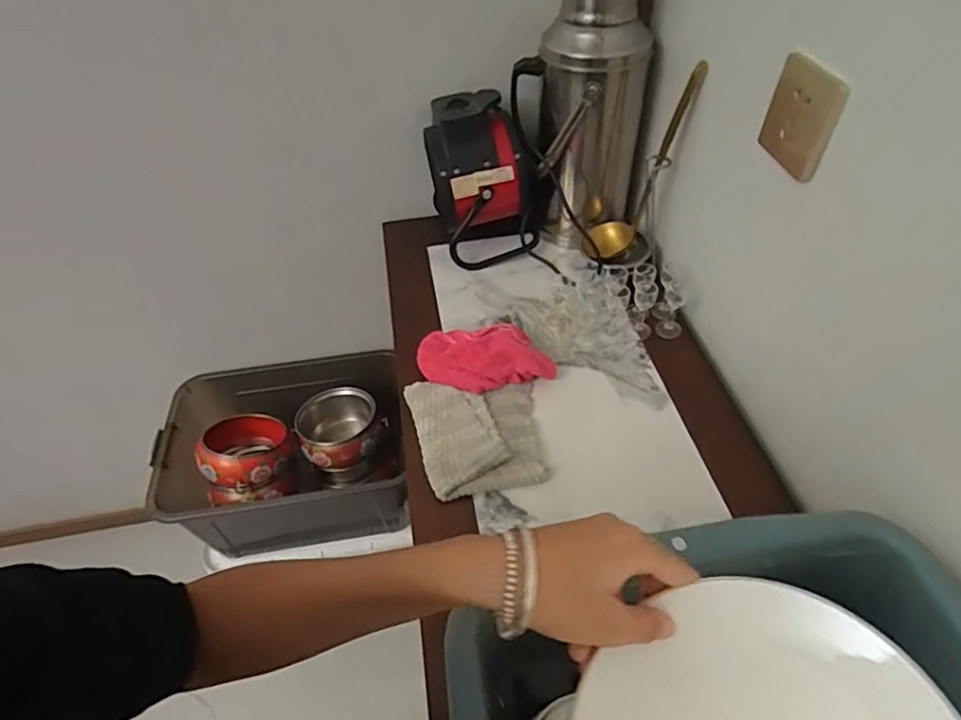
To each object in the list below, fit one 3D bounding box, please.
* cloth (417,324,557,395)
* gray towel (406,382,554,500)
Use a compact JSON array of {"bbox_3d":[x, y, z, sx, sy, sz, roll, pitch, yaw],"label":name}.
[{"bbox_3d":[0.001,-0.012,0.773,0.171,0.040,0.117,-13,48,-8],"label":"cloth"},{"bbox_3d":[-0.001,0.088,0.705,0.151,0.025,0.166,-12,48,-8],"label":"gray towel"}]

